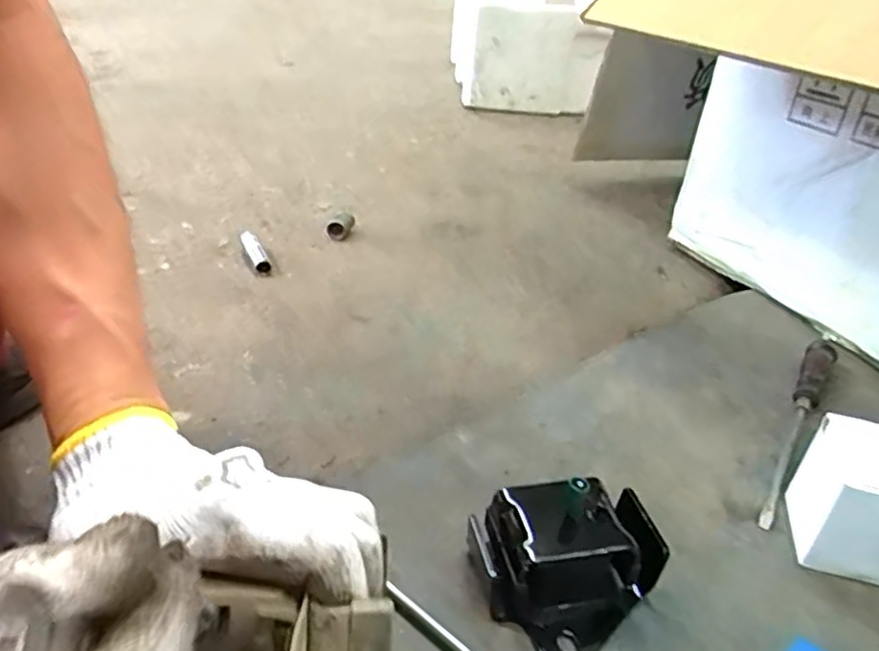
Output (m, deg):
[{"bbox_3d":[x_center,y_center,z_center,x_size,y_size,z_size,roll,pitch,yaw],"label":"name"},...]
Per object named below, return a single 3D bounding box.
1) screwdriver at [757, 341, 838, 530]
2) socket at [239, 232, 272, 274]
[{"bbox_3d":[0.288,0.074,0.552,0.021,0.026,0.238,22,35,28],"label":"screwdriver"},{"bbox_3d":[-0.209,-0.082,0.780,0.016,0.021,0.084,-13,34,-25],"label":"socket"}]

